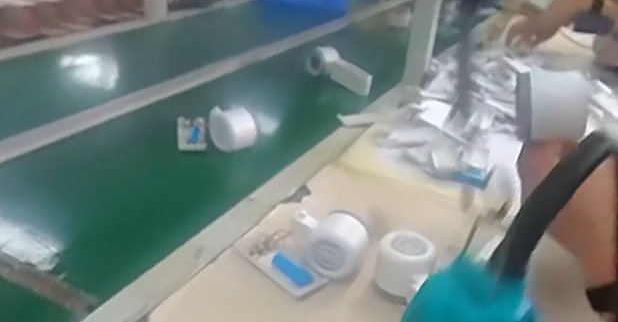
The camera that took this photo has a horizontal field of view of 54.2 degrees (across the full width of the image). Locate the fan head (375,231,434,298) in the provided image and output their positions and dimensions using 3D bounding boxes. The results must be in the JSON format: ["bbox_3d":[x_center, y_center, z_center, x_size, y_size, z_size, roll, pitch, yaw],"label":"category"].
[{"bbox_3d":[0.095,0.110,0.604,0.054,0.059,0.055,7,26,0],"label":"fan head"}]

